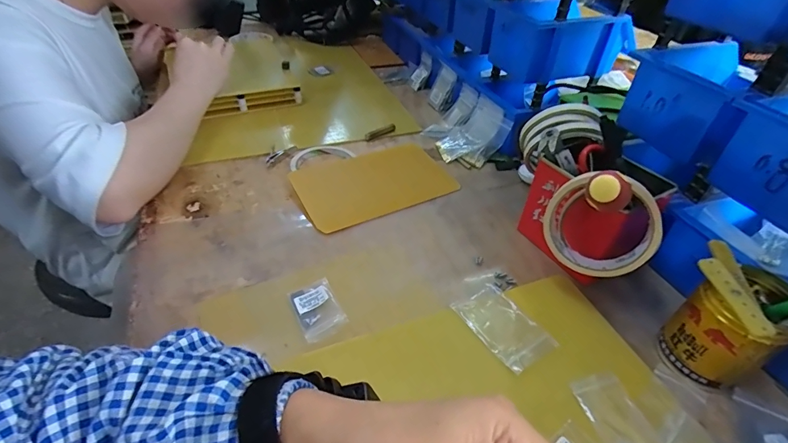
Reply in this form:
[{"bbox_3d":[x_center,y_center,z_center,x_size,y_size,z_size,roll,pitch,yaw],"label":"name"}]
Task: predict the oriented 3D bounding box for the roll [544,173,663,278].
[{"bbox_3d":[0.181,0.004,0.350,0.090,0.088,0.029,22,22,18],"label":"roll"}]

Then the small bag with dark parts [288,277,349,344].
[{"bbox_3d":[-0.072,0.079,0.366,0.037,0.011,0.061,-19,46,-22],"label":"small bag with dark parts"}]

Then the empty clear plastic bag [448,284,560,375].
[{"bbox_3d":[0.100,0.095,0.360,0.055,0.004,0.080,-22,46,-28],"label":"empty clear plastic bag"}]

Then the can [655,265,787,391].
[{"bbox_3d":[0.273,0.085,0.321,0.077,0.081,0.062,-19,47,-21],"label":"can"}]

